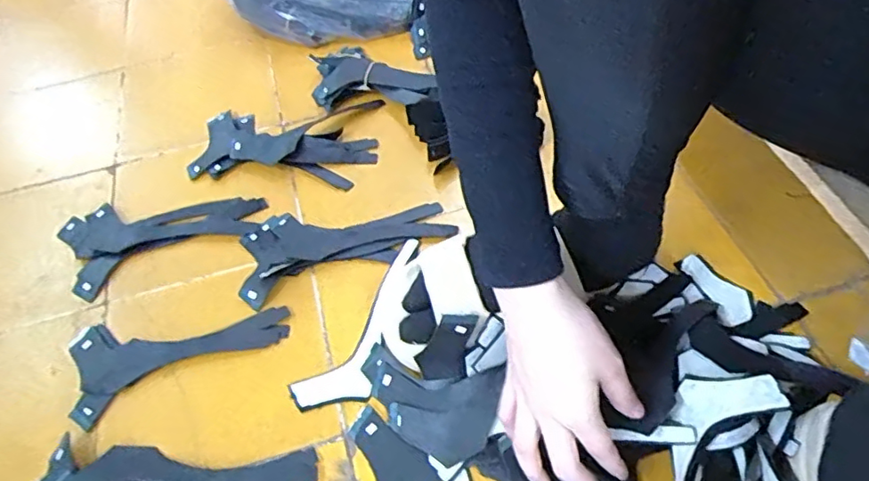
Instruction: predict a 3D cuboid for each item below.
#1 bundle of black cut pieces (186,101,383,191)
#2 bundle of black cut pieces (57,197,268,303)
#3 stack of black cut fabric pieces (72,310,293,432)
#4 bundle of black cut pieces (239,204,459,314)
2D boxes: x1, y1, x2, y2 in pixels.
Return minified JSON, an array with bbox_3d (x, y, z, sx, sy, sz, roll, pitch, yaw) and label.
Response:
[{"bbox_3d":[-0.177,-0.118,0.673,0.214,0.021,0.131,-3,53,3],"label":"bundle of black cut pieces"},{"bbox_3d":[-0.293,-0.019,0.617,0.203,0.006,0.115,-24,54,-12],"label":"bundle of black cut pieces"},{"bbox_3d":[-0.234,0.090,0.524,0.191,0.014,0.096,-19,53,-9],"label":"stack of black cut fabric pieces"},{"bbox_3d":[-0.092,-0.007,0.583,0.209,0.016,0.102,-15,53,-6],"label":"bundle of black cut pieces"}]

